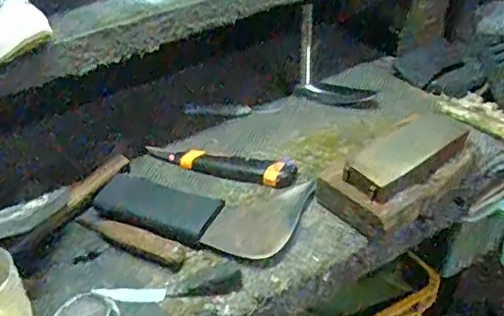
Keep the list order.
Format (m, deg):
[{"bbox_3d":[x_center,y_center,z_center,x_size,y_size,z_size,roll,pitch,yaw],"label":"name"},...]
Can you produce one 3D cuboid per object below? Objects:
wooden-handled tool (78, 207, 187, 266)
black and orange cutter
[{"bbox_3d":[-0.124,0.079,0.586,0.135,0.022,0.022,21,43,26],"label":"wooden-handled tool"},{"bbox_3d":[-0.039,0.004,0.661,0.184,0.024,0.039,10,40,15],"label":"black and orange cutter"}]

